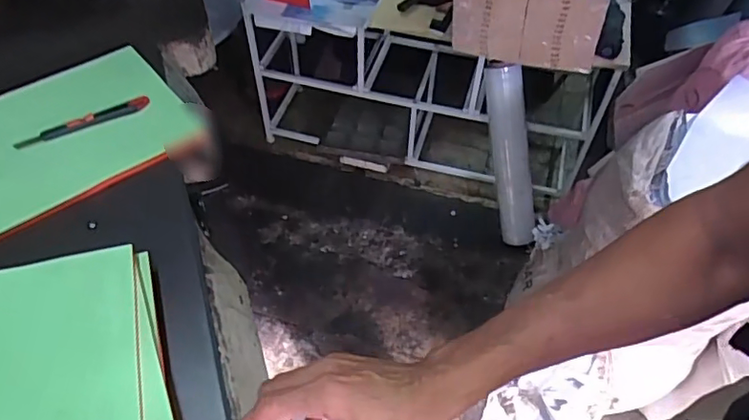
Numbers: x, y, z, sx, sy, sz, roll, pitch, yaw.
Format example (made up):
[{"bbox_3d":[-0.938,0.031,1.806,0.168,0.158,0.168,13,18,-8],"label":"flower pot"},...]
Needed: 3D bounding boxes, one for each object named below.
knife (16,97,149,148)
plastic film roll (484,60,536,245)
[{"bbox_3d":[-0.353,-0.108,0.686,0.156,0.014,0.016,-25,57,-20],"label":"knife"},{"bbox_3d":[0.367,-0.139,1.513,0.086,0.515,0.087,-10,24,4],"label":"plastic film roll"}]

